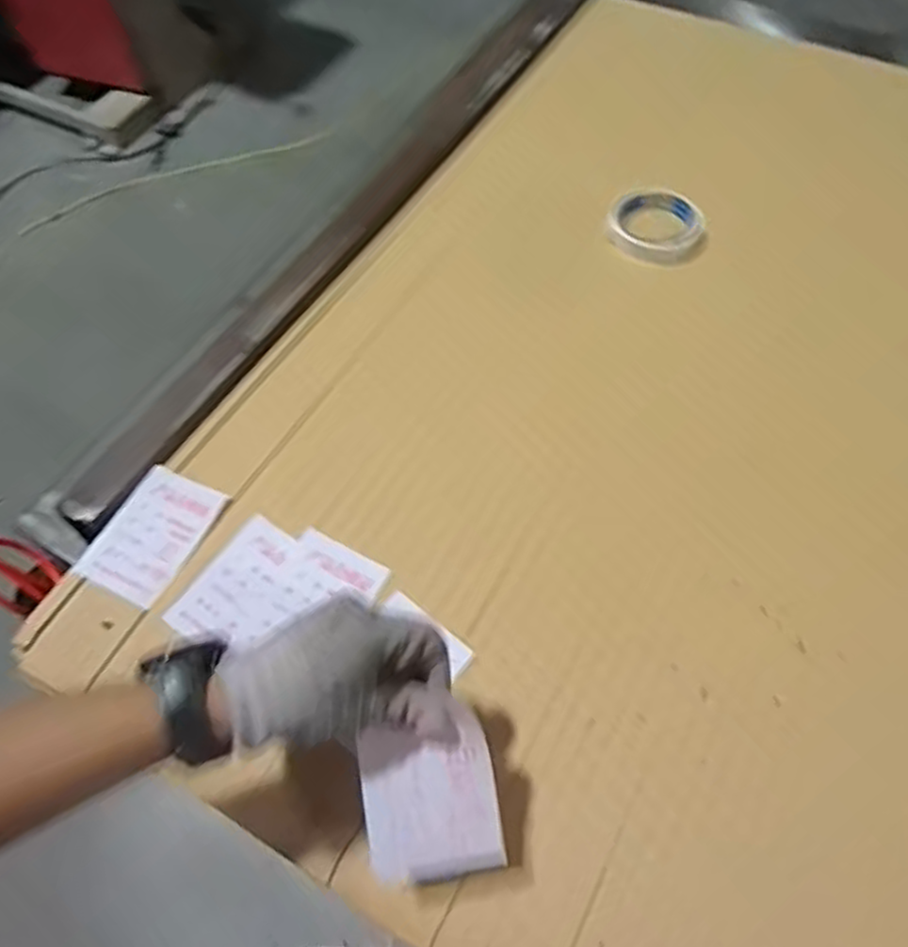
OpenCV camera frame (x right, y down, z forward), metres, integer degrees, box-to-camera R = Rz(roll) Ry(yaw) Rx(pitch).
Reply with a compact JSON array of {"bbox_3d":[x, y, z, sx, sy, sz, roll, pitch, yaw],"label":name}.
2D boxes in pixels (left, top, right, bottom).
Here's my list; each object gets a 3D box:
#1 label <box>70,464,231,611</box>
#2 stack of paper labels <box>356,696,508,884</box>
[{"bbox_3d":[-0.237,0.048,0.580,0.074,0.006,0.104,23,63,15],"label":"label"},{"bbox_3d":[-0.014,0.188,0.424,0.076,0.006,0.089,-10,86,-5],"label":"stack of paper labels"}]

